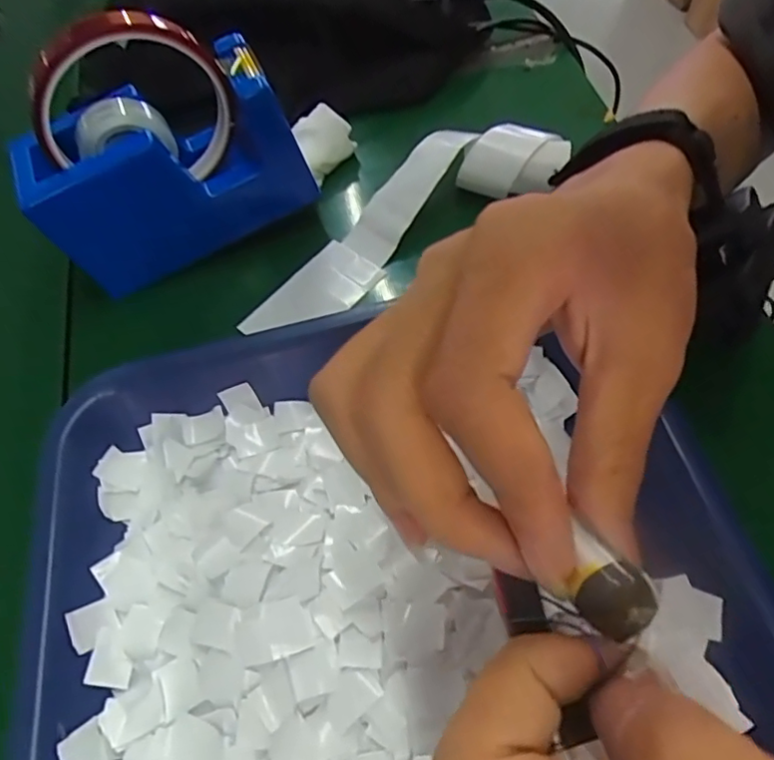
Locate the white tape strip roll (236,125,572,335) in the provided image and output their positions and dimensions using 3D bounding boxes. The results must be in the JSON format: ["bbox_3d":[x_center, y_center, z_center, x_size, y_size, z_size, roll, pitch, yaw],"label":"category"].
[{"bbox_3d":[0.003,-0.087,0.324,0.190,0.024,0.054,-36,61,-2],"label":"white tape strip roll"}]

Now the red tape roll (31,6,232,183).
[{"bbox_3d":[-0.115,-0.122,0.273,0.083,0.089,0.021,-23,60,-10],"label":"red tape roll"}]

